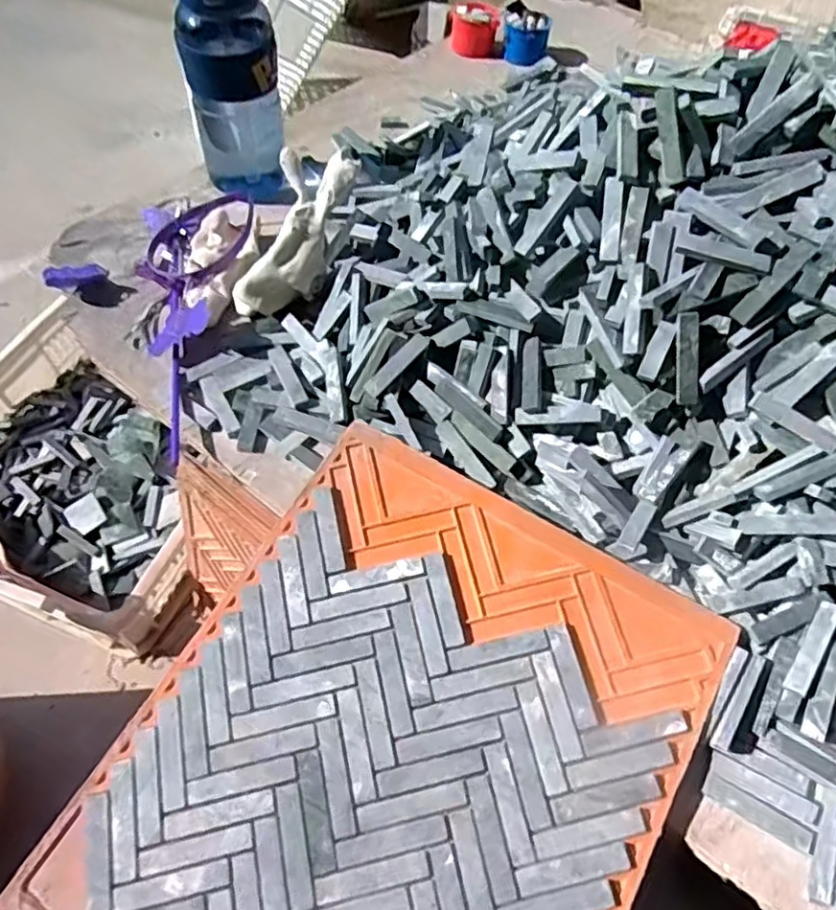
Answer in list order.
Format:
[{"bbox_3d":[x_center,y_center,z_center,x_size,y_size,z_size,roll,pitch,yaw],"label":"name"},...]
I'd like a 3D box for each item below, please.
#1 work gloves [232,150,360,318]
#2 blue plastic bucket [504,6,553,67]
[{"bbox_3d":[-0.108,-0.185,0.554,0.062,0.056,0.158,36,103,20],"label":"work gloves"},{"bbox_3d":[0.144,-0.550,0.862,0.058,0.045,0.062,1,56,-1],"label":"blue plastic bucket"}]

